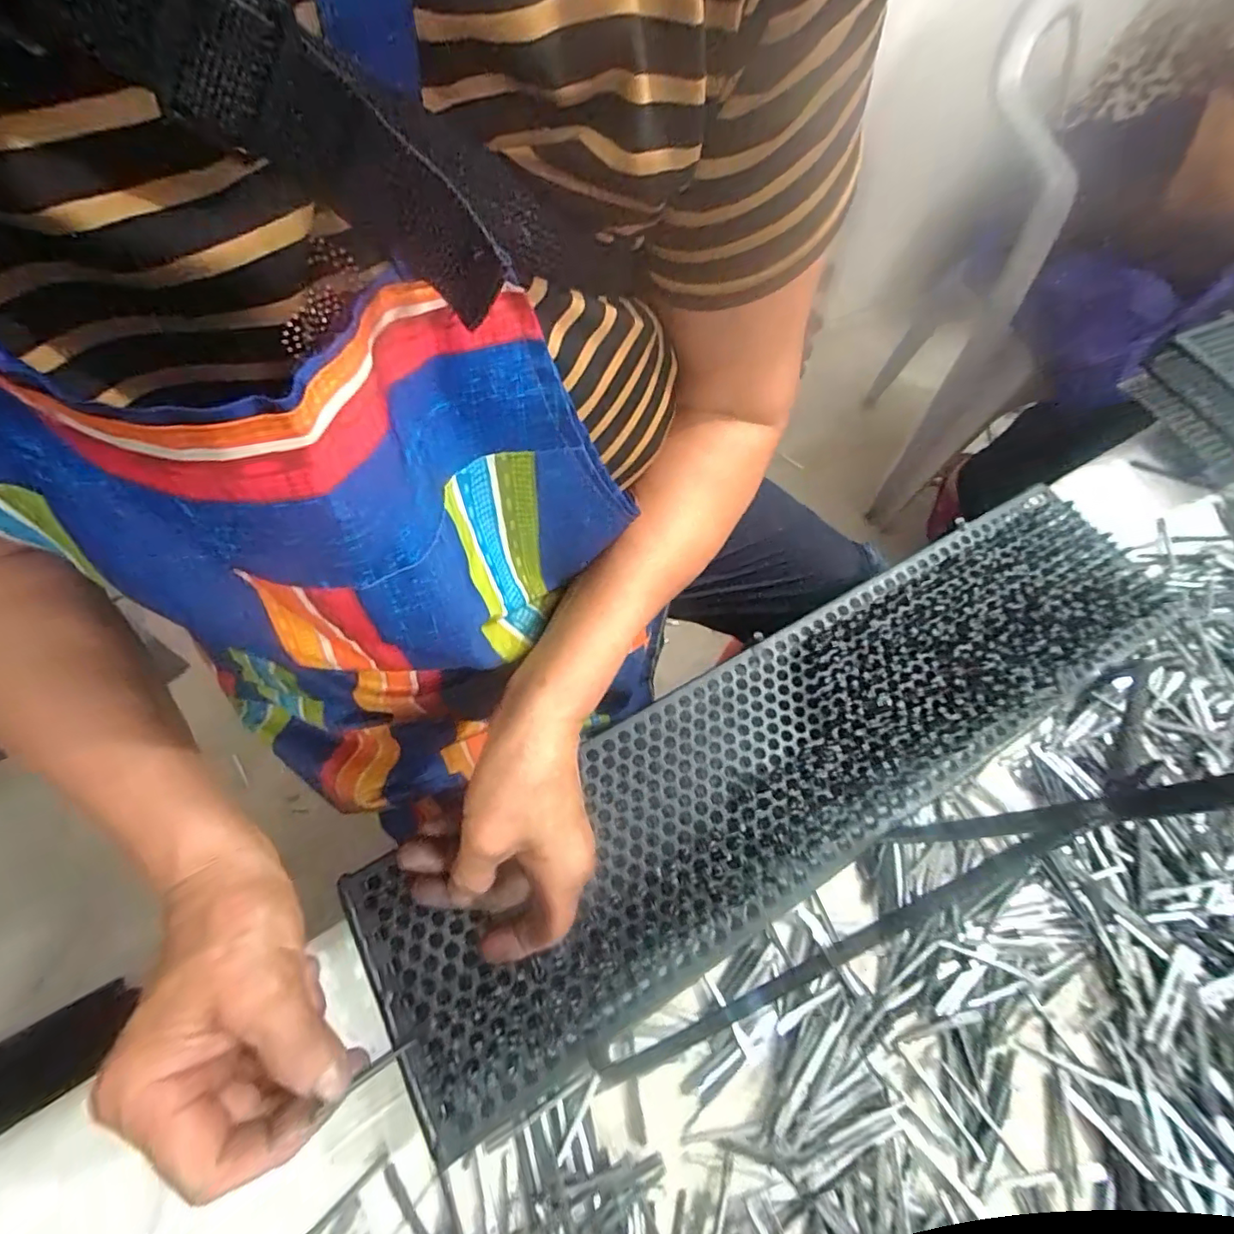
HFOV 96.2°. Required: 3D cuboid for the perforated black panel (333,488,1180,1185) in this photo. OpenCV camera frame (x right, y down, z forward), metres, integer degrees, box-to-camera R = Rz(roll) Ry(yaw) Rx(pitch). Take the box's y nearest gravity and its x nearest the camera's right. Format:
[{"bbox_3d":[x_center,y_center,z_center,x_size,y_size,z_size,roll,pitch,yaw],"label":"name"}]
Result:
[{"bbox_3d":[0.130,0.079,0.366,0.580,0.017,0.148,-30,66,-16],"label":"perforated black panel"}]

